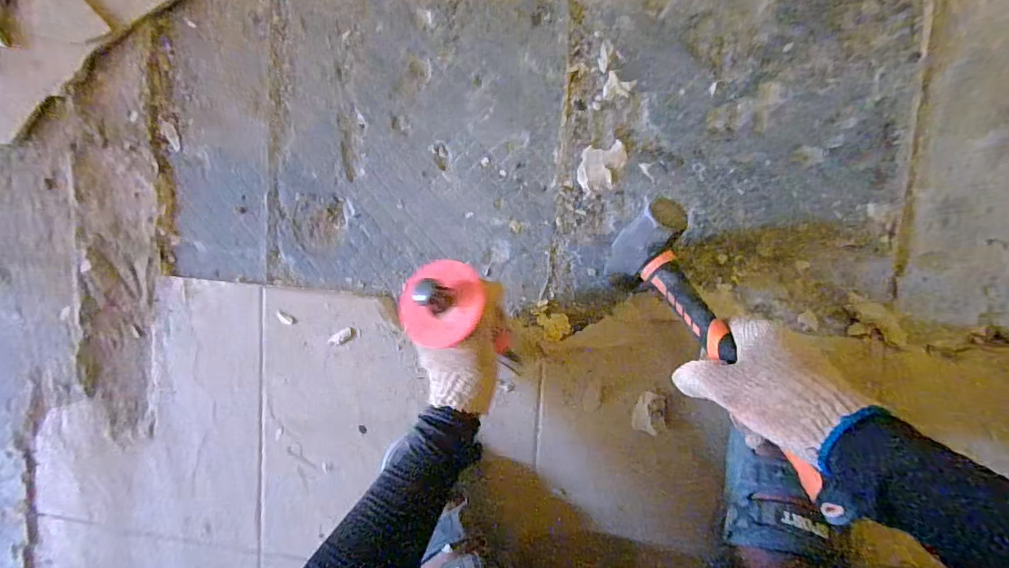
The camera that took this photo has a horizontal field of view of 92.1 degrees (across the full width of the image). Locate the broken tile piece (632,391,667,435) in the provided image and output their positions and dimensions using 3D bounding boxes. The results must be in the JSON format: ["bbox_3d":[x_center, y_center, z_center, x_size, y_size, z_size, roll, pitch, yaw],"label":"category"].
[{"bbox_3d":[0.156,0.137,0.516,0.033,0.005,0.042,17,98,6],"label":"broken tile piece"}]

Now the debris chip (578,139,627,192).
[{"bbox_3d":[0.102,-0.123,0.510,0.050,0.004,0.046,-5,95,9],"label":"debris chip"}]

